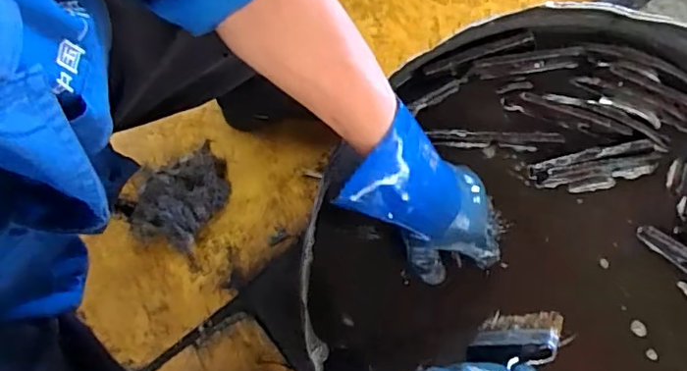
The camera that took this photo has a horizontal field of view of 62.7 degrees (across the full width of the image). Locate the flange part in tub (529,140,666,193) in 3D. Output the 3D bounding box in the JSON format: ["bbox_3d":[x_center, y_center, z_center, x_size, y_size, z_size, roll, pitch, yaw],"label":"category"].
[{"bbox_3d":[0.289,-0.018,0.630,0.158,0.024,0.041,-12,80,-3],"label":"flange part in tub"}]

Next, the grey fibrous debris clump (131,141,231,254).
[{"bbox_3d":[-0.272,0.016,0.951,0.116,0.067,0.190,30,81,4],"label":"grey fibrous debris clump"}]

